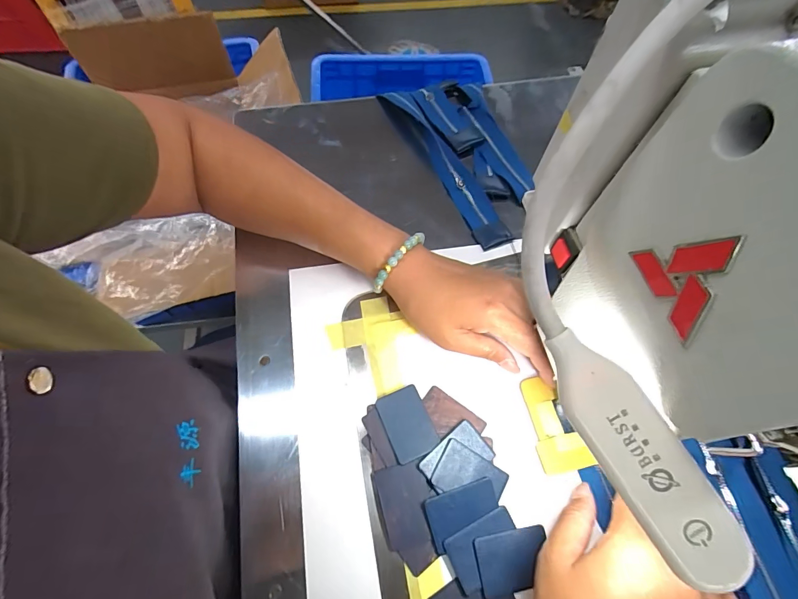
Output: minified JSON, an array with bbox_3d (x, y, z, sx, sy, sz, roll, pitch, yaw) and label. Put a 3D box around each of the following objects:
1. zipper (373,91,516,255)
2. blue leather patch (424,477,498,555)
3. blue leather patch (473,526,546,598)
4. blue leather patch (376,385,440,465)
[{"bbox_3d":[0.047,-0.151,0.412,0.033,0.012,0.235,-24,68,-12],"label":"zipper"},{"bbox_3d":[0.046,0.150,0.268,0.051,0.005,0.032,-16,66,-8],"label":"blue leather patch"},{"bbox_3d":[0.078,0.177,0.257,0.049,0.004,0.035,-8,65,-5],"label":"blue leather patch"},{"bbox_3d":[0.007,0.095,0.294,0.036,0.004,0.051,-19,63,-14],"label":"blue leather patch"}]

